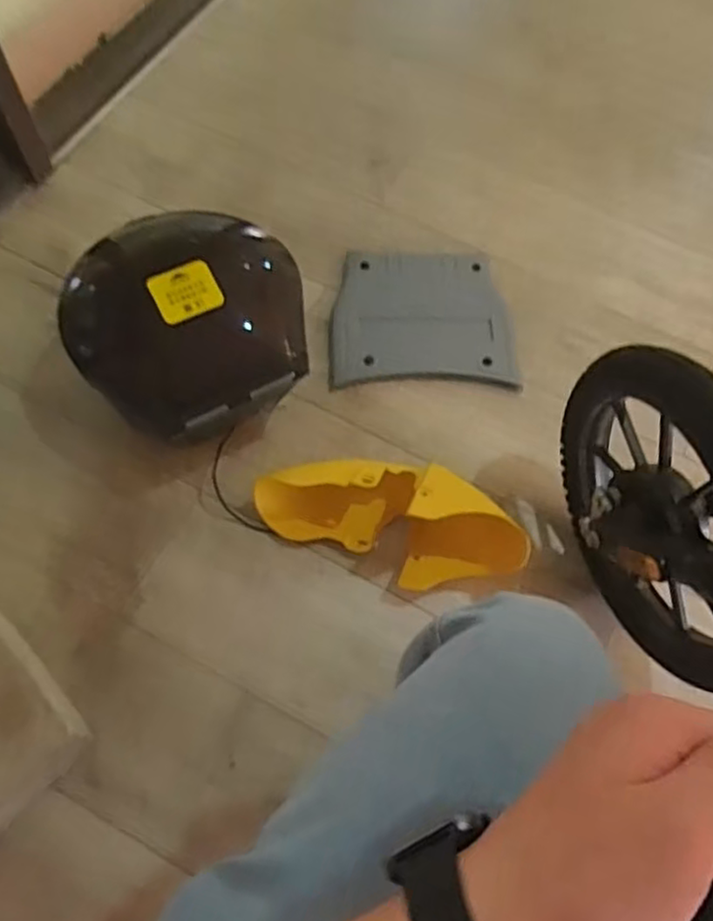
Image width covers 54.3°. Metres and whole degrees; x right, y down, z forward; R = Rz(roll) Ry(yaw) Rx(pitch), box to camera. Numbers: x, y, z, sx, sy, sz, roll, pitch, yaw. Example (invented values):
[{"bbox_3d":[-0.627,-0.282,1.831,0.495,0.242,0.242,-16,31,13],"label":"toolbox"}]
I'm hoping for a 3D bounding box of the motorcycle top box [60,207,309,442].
[{"bbox_3d":[-0.215,-0.193,0.941,0.316,0.173,0.321,-26,70,-14],"label":"motorcycle top box"}]

